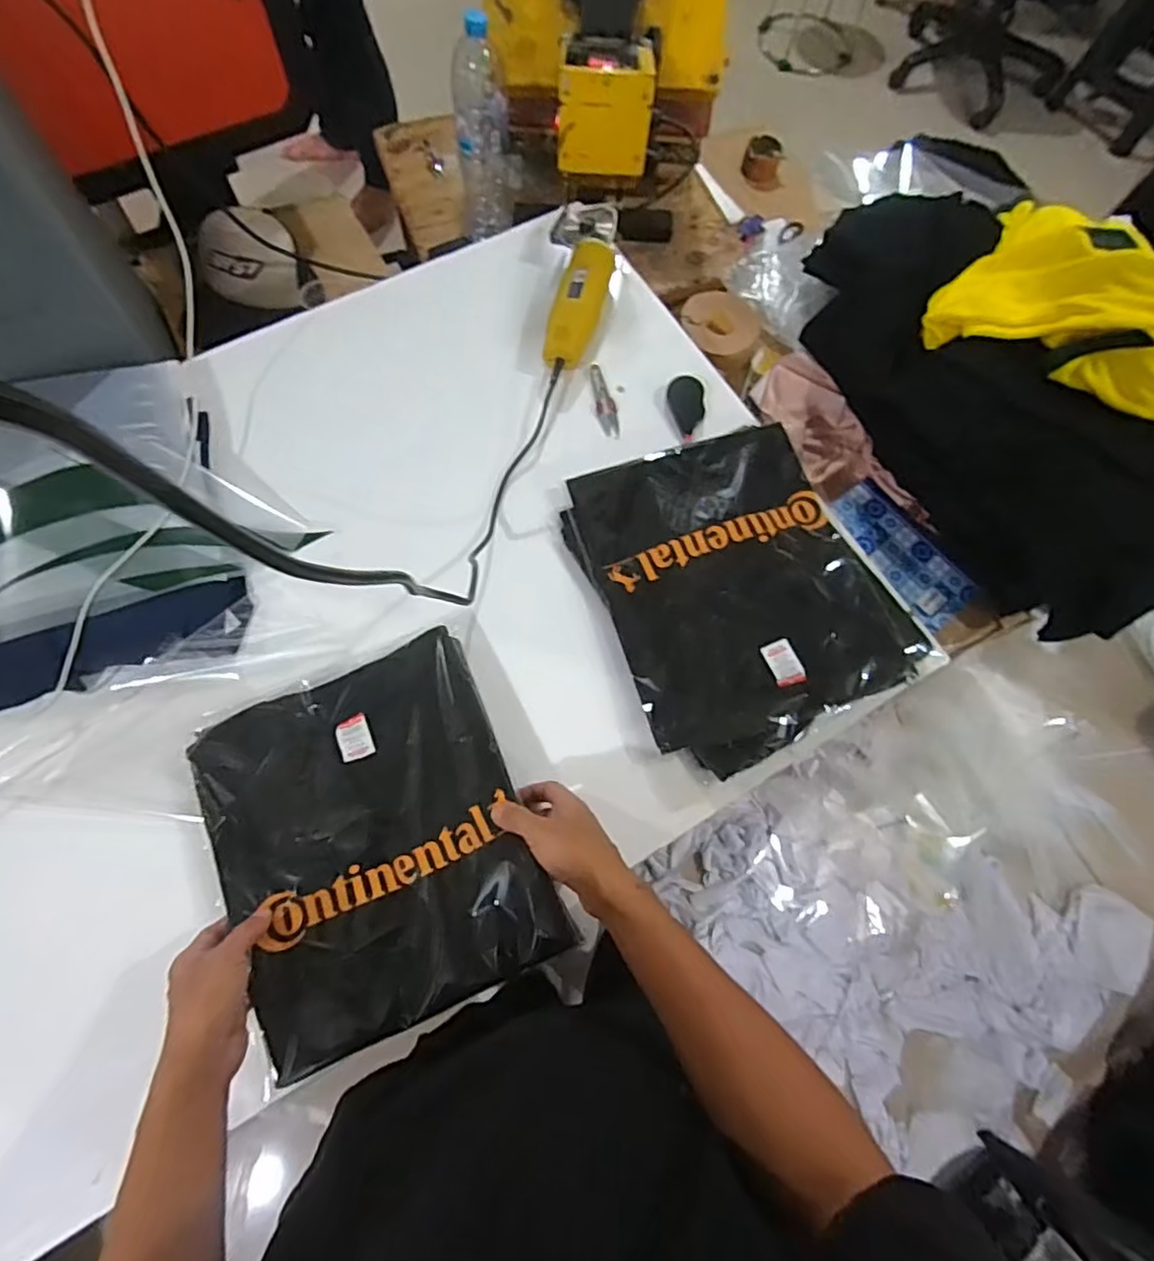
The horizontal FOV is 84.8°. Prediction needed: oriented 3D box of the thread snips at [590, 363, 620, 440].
[{"bbox_3d":[0.035,-0.291,0.802,0.026,0.006,0.106,-6,71,-5],"label":"thread snips"}]

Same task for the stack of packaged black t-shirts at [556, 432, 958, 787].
[{"bbox_3d":[0.185,-0.055,0.697,0.309,0.025,0.345,-20,73,-9],"label":"stack of packaged black t-shirts"}]

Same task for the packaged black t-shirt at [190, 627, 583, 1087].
[{"bbox_3d":[-0.188,0.197,0.599,0.271,0.024,0.328,-23,75,-9],"label":"packaged black t-shirt"}]

